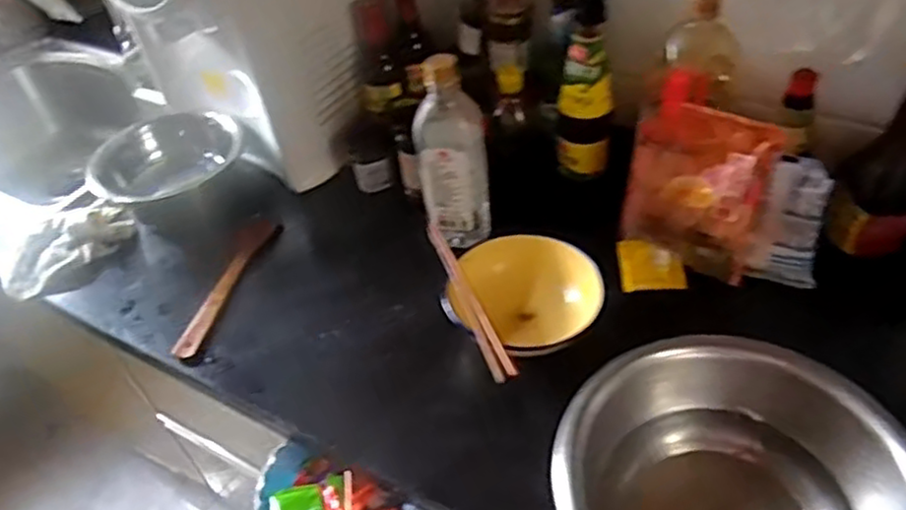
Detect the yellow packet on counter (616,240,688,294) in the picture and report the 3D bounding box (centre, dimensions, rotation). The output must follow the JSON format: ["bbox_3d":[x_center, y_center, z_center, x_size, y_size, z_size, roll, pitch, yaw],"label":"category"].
[{"bbox_3d":[0.245,0.011,0.861,0.073,0.011,0.068,-9,71,18],"label":"yellow packet on counter"}]

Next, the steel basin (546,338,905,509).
[{"bbox_3d":[0.233,0.213,0.586,0.281,0.112,0.266,-4,45,4],"label":"steel basin"}]

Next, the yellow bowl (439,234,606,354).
[{"bbox_3d":[0.085,0.065,0.802,0.173,0.093,0.159,7,47,15],"label":"yellow bowl"}]

